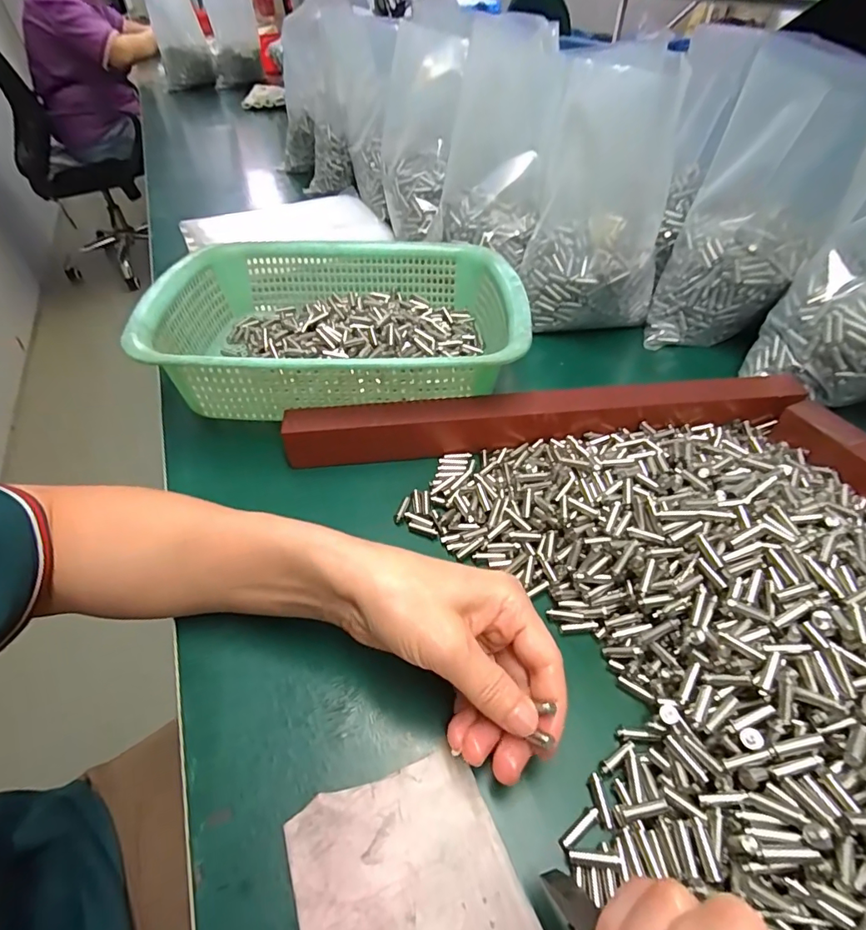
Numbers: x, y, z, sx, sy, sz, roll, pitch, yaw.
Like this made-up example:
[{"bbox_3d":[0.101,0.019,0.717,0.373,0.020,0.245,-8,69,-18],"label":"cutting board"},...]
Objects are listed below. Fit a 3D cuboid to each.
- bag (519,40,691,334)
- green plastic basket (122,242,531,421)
[{"bbox_3d":[0.159,-0.246,0.455,0.126,0.202,0.133,11,49,11],"label":"bag"},{"bbox_3d":[-0.076,-0.129,0.425,0.287,0.074,0.222,-4,48,-2],"label":"green plastic basket"}]

